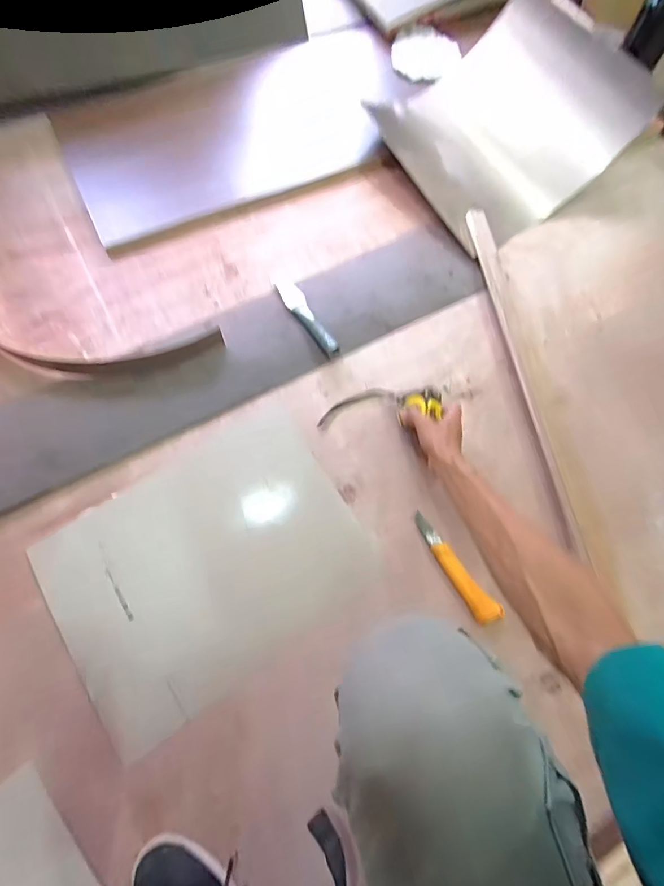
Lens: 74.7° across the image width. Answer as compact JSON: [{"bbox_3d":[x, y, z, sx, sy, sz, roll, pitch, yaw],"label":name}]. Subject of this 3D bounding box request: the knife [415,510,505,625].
[{"bbox_3d":[0.180,0.185,0.648,0.034,0.022,0.179,-34,75,-14],"label":"knife"}]

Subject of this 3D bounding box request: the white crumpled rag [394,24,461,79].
[{"bbox_3d":[0.216,-0.909,1.017,0.158,0.032,0.164,23,70,6],"label":"white crumpled rag"}]

